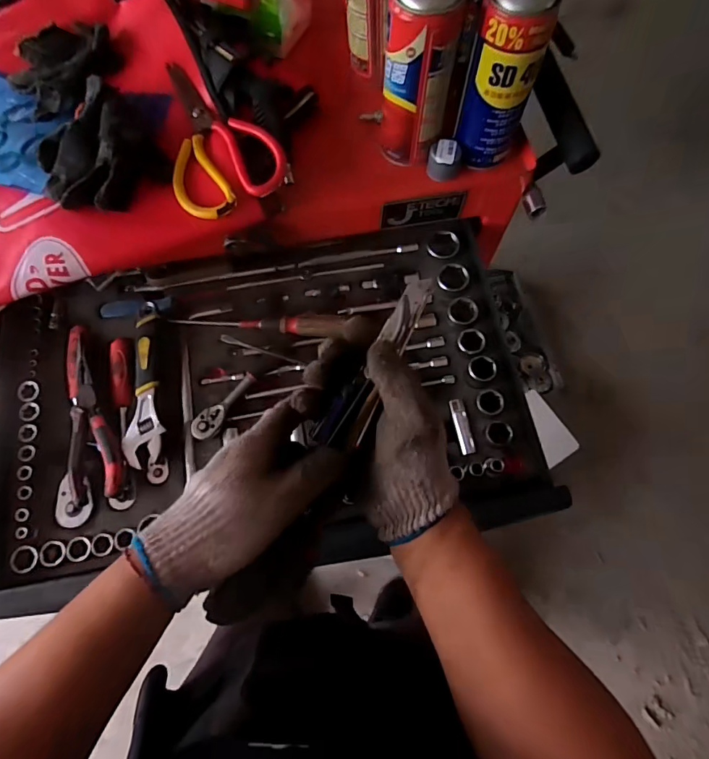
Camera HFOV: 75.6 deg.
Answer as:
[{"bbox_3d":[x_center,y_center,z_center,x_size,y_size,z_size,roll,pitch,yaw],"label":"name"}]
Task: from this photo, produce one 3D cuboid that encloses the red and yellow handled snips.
[{"bbox_3d":[-0.159,-0.261,0.482,0.112,0.019,0.198,-29,73,-10],"label":"red and yellow handled snips"}]

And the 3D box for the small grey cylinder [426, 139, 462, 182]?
[{"bbox_3d":[0.098,-0.239,0.499,0.034,0.028,0.031,0,70,0],"label":"small grey cylinder"}]

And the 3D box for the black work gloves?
[{"bbox_3d":[-0.289,-0.285,0.478,0.114,0.044,0.257,-23,72,-8],"label":"black work gloves"}]

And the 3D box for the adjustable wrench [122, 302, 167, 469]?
[{"bbox_3d":[-0.234,0.003,0.522,0.039,0.020,0.188,-3,70,-1],"label":"adjustable wrench"}]

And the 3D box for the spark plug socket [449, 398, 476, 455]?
[{"bbox_3d":[0.121,0.052,0.508,0.016,0.011,0.061,-12,71,-4],"label":"spark plug socket"}]

